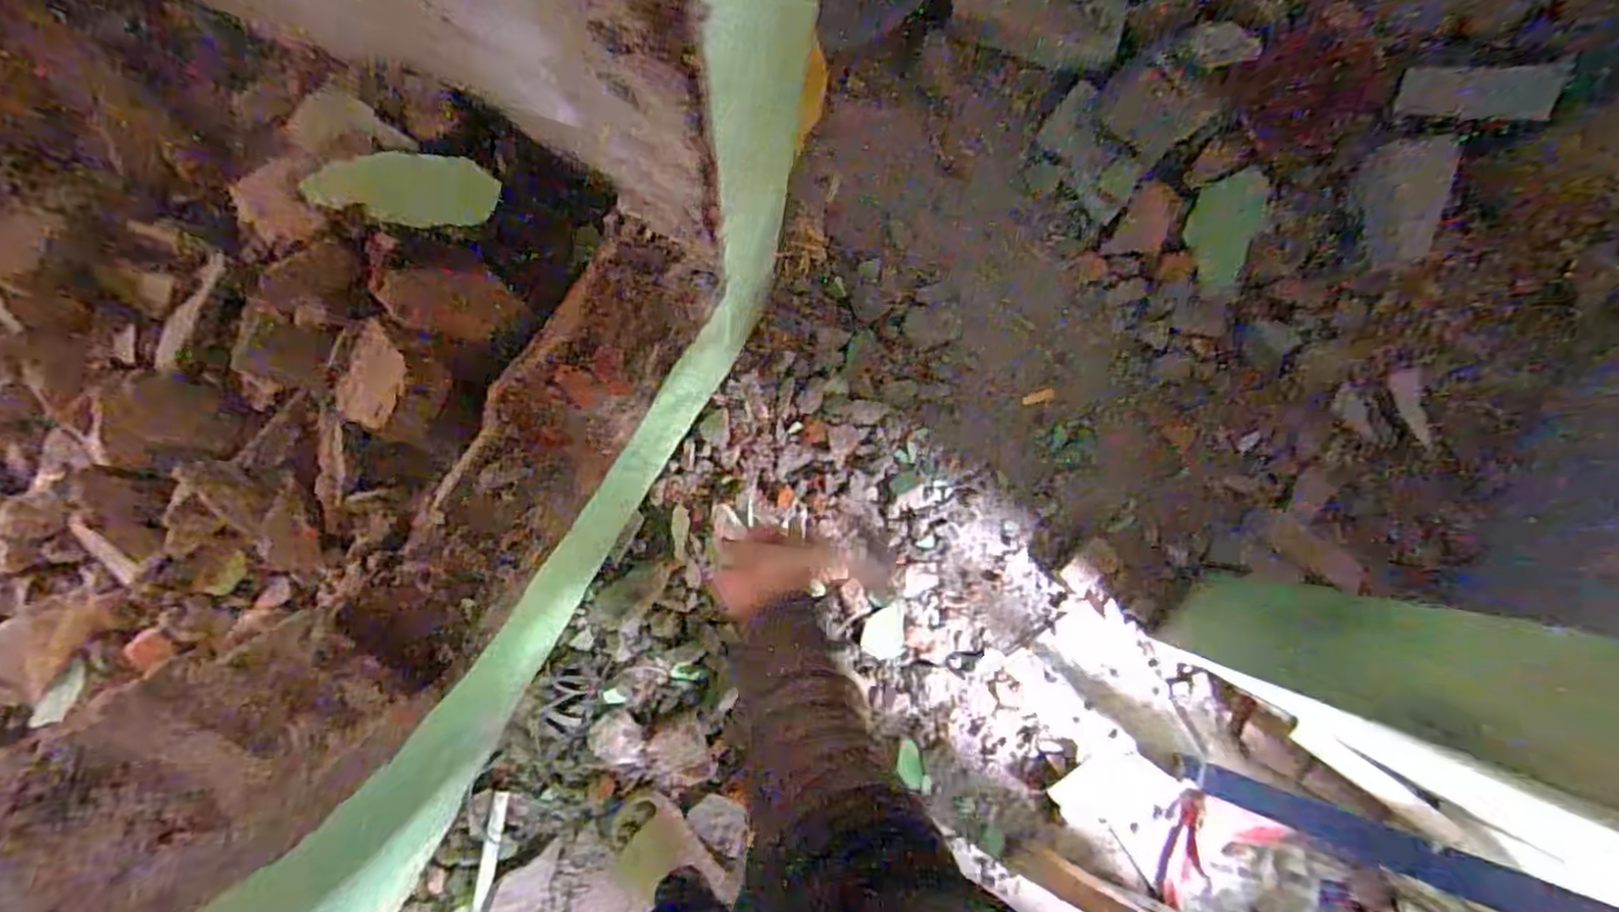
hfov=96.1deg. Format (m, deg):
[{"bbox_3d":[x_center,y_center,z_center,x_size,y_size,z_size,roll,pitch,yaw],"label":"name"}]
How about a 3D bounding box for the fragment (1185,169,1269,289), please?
[{"bbox_3d":[0.711,-0.391,1.257,0.026,0.109,0.186,-2,109,-41],"label":"fragment"}]

